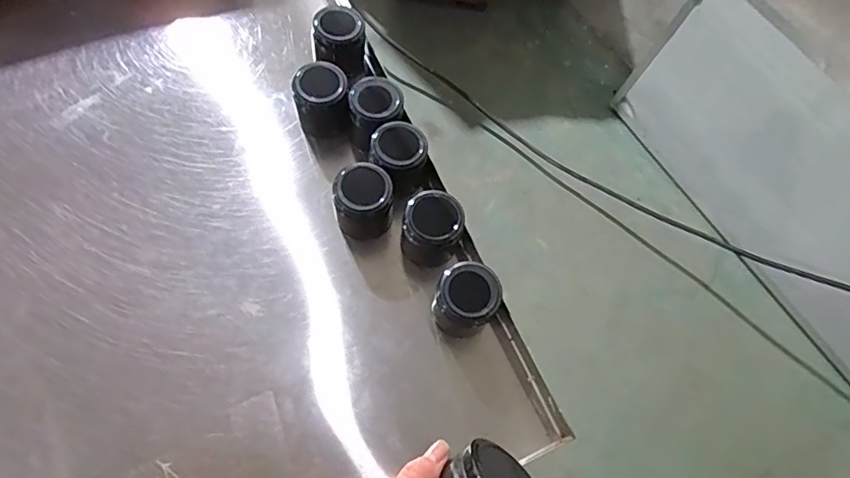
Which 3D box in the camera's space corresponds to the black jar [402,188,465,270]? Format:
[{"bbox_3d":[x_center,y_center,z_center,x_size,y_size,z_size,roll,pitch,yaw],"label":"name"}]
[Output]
[{"bbox_3d":[0.009,-0.010,0.599,0.064,0.077,0.063,1,65,-3],"label":"black jar"}]

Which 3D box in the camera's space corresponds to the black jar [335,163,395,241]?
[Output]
[{"bbox_3d":[-0.071,-0.044,0.605,0.063,0.084,0.058,2,67,-4],"label":"black jar"}]

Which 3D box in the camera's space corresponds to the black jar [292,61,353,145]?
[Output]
[{"bbox_3d":[-0.127,-0.166,0.649,0.064,0.089,0.068,2,67,-4],"label":"black jar"}]

